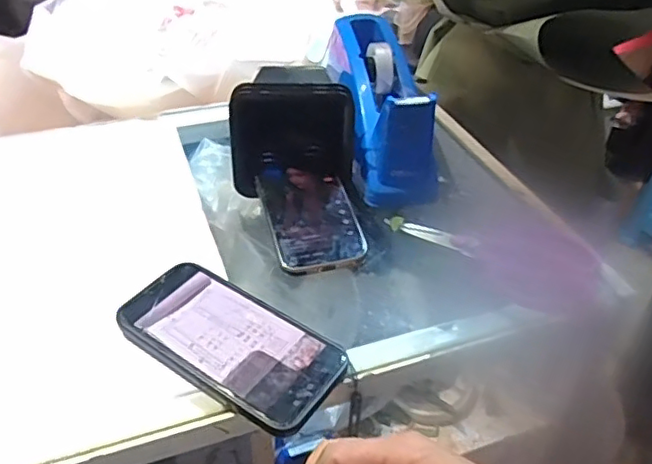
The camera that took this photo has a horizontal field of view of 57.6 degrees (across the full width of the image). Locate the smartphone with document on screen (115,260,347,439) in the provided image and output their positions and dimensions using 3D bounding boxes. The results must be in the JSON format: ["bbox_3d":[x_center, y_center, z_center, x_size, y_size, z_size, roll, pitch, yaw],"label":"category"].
[{"bbox_3d":[-0.067,0.073,0.410,0.159,0.008,0.079,25,45,24],"label":"smartphone with document on screen"}]

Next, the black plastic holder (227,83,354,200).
[{"bbox_3d":[-0.030,-0.083,0.523,0.105,0.092,0.021,-3,31,-2],"label":"black plastic holder"}]

